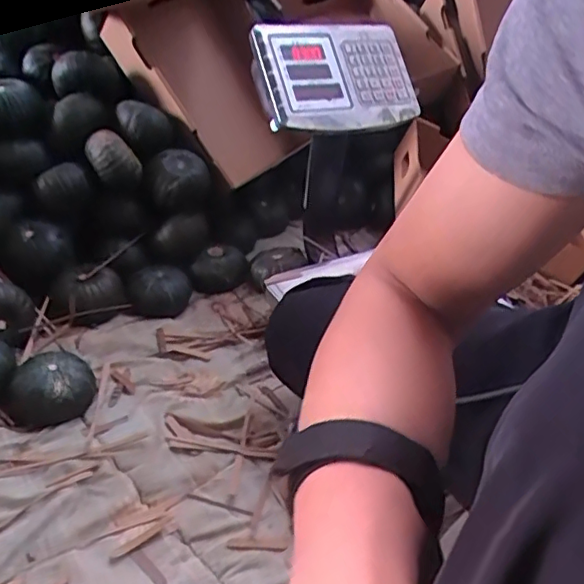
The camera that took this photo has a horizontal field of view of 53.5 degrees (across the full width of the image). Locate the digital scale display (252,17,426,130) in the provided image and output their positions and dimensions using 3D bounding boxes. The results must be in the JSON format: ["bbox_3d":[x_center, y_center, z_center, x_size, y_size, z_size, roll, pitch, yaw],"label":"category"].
[{"bbox_3d":[0.066,-0.338,0.892,0.257,0.032,0.196,-9,75,-22],"label":"digital scale display"}]

